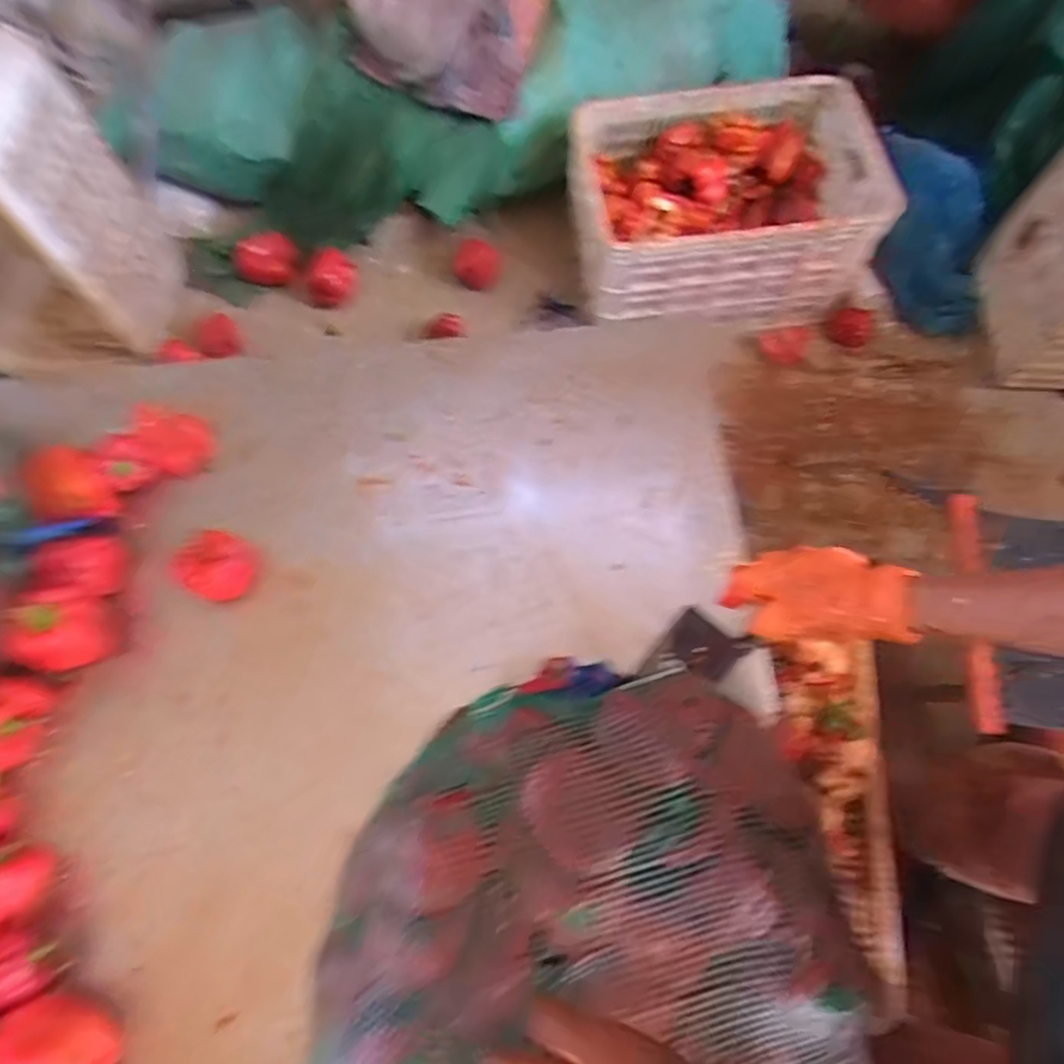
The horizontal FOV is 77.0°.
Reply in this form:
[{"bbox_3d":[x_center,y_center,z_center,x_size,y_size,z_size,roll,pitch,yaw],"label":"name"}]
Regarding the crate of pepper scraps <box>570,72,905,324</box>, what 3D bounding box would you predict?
[{"bbox_3d":[0.368,-0.634,1.330,0.545,0.259,0.369,-7,70,-2],"label":"crate of pepper scraps"}]

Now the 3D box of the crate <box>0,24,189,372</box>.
[{"bbox_3d":[-0.934,-0.540,1.217,0.366,0.593,0.338,4,70,2],"label":"crate"}]

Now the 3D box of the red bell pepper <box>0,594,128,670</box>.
[{"bbox_3d":[-0.521,0.109,0.749,0.084,0.086,0.089,0,70,1],"label":"red bell pepper"}]

